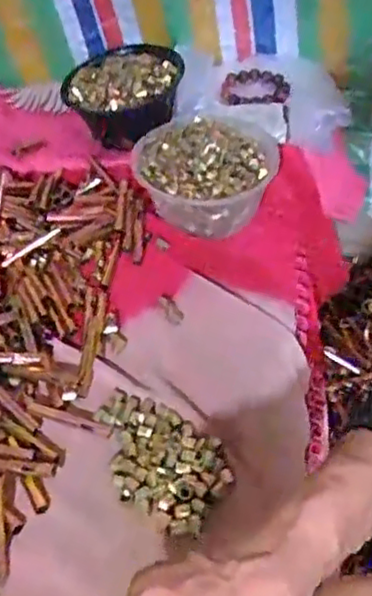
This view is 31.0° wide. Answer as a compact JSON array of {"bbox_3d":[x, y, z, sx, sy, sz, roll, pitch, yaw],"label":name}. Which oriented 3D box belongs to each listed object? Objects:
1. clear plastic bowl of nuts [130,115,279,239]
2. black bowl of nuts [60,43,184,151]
[{"bbox_3d":[0.026,-0.138,0.769,0.167,0.084,0.144,-9,45,3],"label":"clear plastic bowl of nuts"},{"bbox_3d":[-0.085,-0.274,0.908,0.155,0.093,0.142,-6,45,6],"label":"black bowl of nuts"}]

